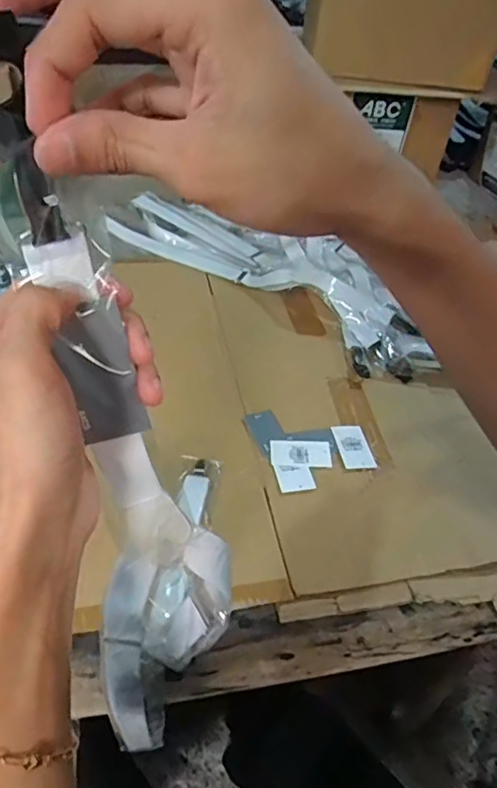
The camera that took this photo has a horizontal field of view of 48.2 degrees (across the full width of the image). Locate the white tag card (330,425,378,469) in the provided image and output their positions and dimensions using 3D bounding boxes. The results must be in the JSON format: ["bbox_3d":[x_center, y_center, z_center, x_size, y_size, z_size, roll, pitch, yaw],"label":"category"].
[{"bbox_3d":[0.128,0.064,0.679,0.039,0.004,0.069,-6,44,-5],"label":"white tag card"}]

